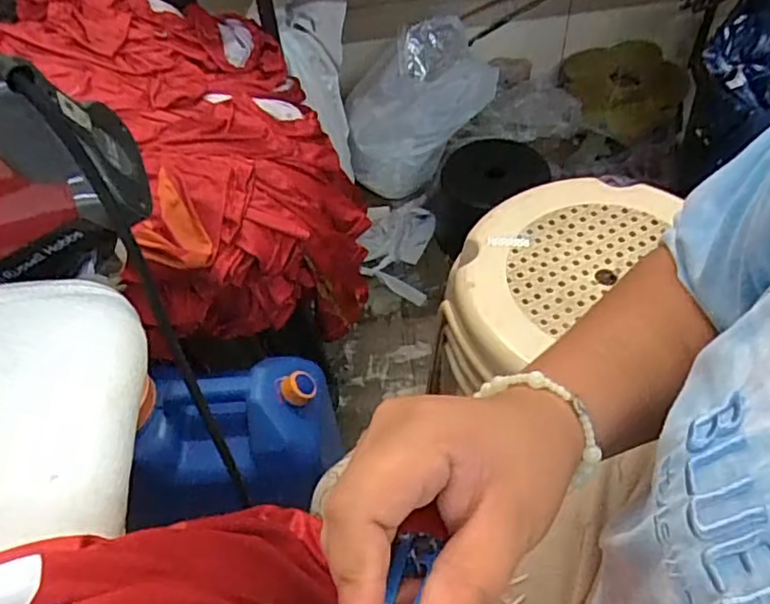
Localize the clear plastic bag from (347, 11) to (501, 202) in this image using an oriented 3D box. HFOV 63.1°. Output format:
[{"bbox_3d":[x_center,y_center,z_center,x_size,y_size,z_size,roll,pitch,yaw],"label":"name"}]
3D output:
[{"bbox_3d":[0.093,-0.472,1.502,0.194,0.305,0.416,31,61,26],"label":"clear plastic bag"}]

